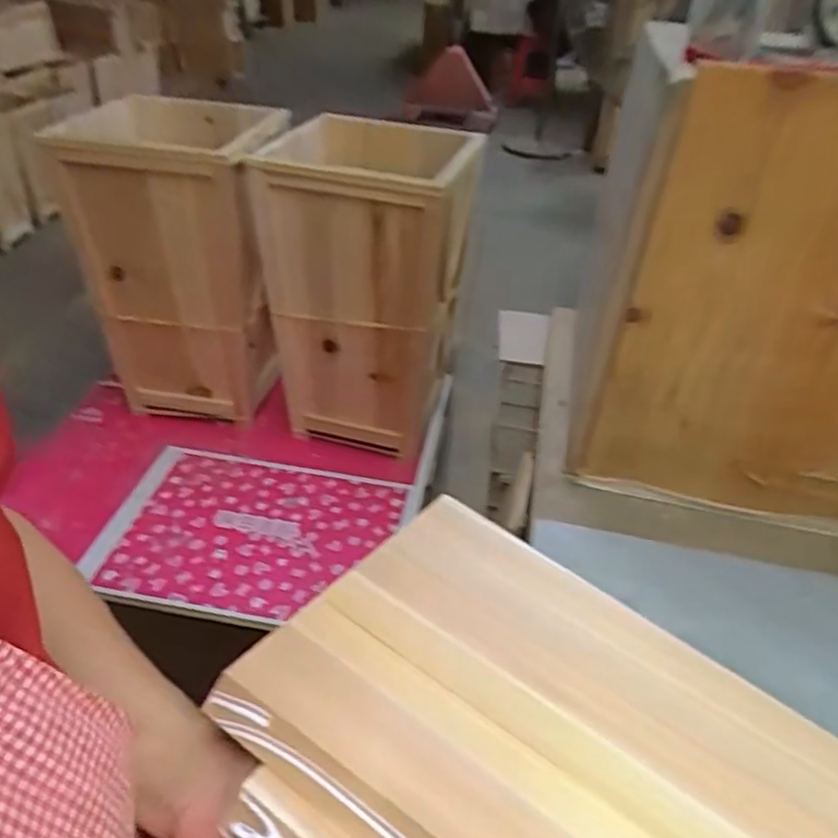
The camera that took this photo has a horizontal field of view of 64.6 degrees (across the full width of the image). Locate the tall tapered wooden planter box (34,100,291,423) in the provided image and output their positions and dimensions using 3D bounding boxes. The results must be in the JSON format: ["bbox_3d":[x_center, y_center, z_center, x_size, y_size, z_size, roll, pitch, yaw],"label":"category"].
[{"bbox_3d":[-0.347,-0.231,1.043,0.262,0.461,0.256,5,38,2],"label":"tall tapered wooden planter box"}]

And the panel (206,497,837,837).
[{"bbox_3d":[0.114,0.197,0.355,0.421,0.016,0.213,27,44,27],"label":"panel"}]

